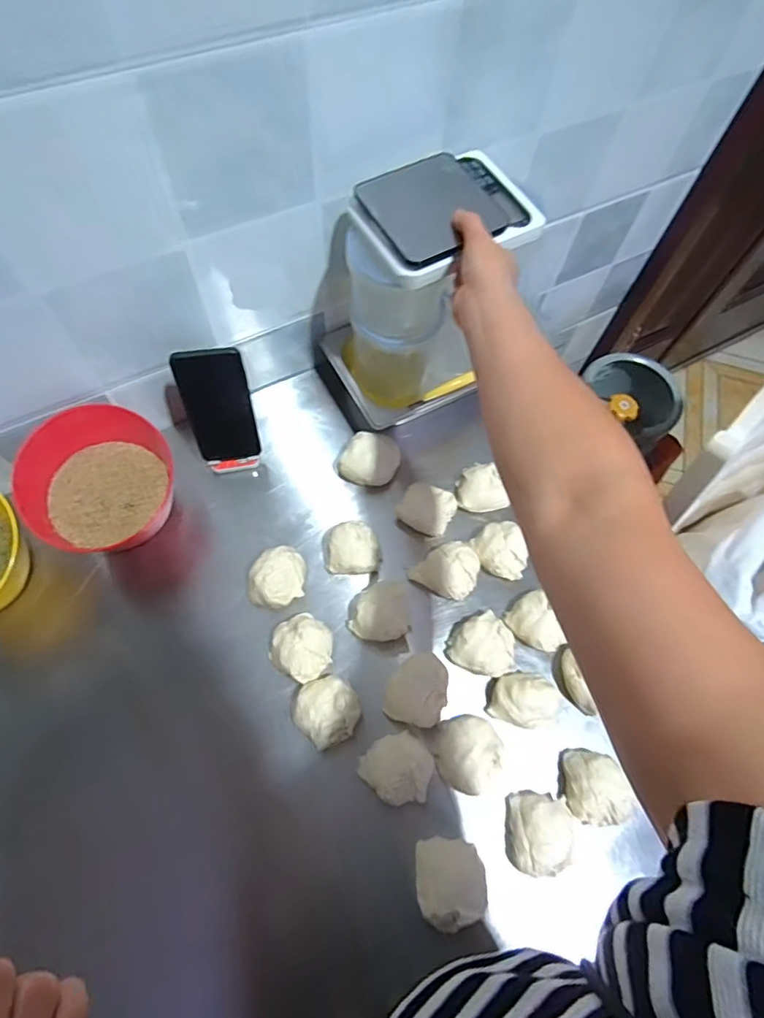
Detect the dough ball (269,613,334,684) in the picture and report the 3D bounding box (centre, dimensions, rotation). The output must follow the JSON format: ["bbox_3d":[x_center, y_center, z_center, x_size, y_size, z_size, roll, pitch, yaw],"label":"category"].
[{"bbox_3d":[-0.091,0.158,0.584,0.071,0.053,0.066,1,65,-3],"label":"dough ball"}]

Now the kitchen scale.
[{"bbox_3d":[0.065,-0.307,0.527,0.166,0.032,0.126,-26,70,-15],"label":"kitchen scale"}]

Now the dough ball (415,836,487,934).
[{"bbox_3d":[0.067,0.365,0.497,0.067,0.031,0.068,1,65,-3],"label":"dough ball"}]

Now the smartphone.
[{"bbox_3d":[-0.195,-0.120,0.616,0.075,0.151,0.015,-17,43,-14],"label":"smartphone"}]

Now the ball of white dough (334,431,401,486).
[{"bbox_3d":[-0.018,-0.065,0.672,0.081,0.043,0.061,8,65,0],"label":"ball of white dough"}]

